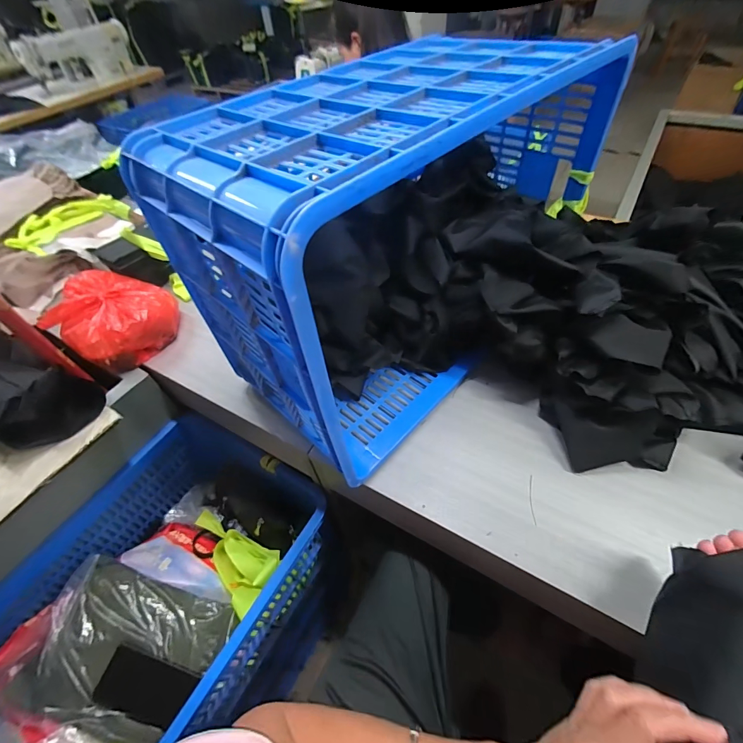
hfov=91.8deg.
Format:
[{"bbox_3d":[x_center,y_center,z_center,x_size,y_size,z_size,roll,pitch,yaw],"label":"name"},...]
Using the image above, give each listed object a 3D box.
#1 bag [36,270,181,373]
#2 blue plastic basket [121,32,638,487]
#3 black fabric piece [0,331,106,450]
[{"bbox_3d":[-0.532,-0.118,0.745,0.230,0.108,0.193,21,56,20],"label":"bag"},{"bbox_3d":[0.053,-0.208,0.563,0.317,0.405,0.588,36,62,28],"label":"blue plastic basket"},{"bbox_3d":[-0.596,0.035,0.607,0.198,0.137,0.140,15,54,16],"label":"black fabric piece"}]

